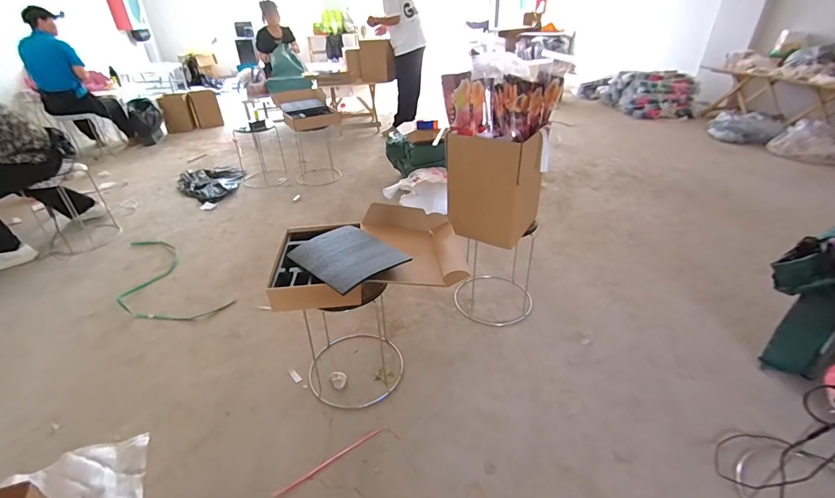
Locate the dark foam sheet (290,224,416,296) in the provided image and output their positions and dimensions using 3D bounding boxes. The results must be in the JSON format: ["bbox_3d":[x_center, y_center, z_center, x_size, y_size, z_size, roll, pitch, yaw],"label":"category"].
[{"bbox_3d":[-0.227,0.011,1.204,0.247,0.047,0.350,-26,39,-33],"label":"dark foam sheet"}]

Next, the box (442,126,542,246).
[{"bbox_3d":[0.276,-0.232,1.399,0.293,0.372,0.214,20,38,30],"label":"box"}]

